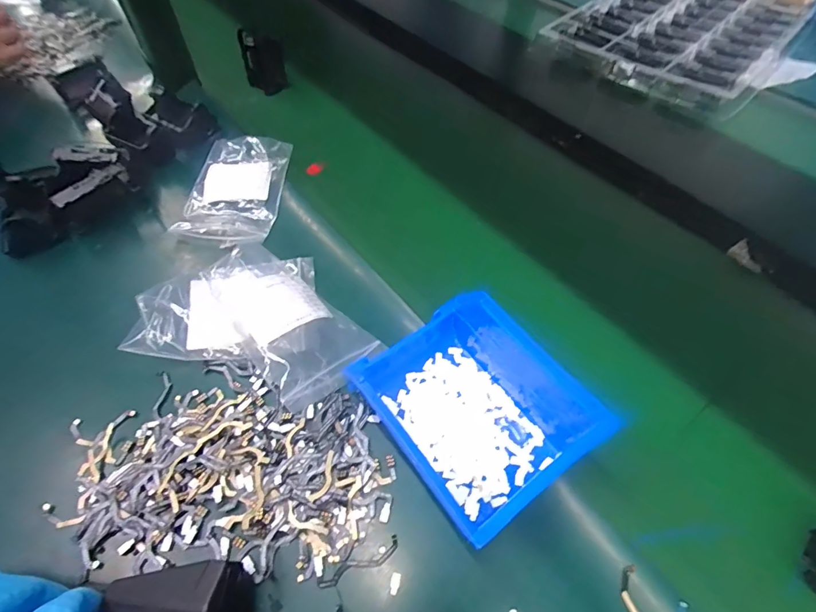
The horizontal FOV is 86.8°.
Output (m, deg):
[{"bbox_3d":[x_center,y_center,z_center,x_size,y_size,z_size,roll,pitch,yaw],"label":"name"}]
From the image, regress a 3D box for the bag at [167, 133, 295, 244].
[{"bbox_3d":[-0.183,-0.129,0.459,0.094,0.021,0.148,1,56,1],"label":"bag"}]

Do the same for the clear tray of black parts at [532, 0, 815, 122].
[{"bbox_3d":[0.460,-0.473,0.713,0.304,0.023,0.481,35,63,22],"label":"clear tray of black parts"}]

